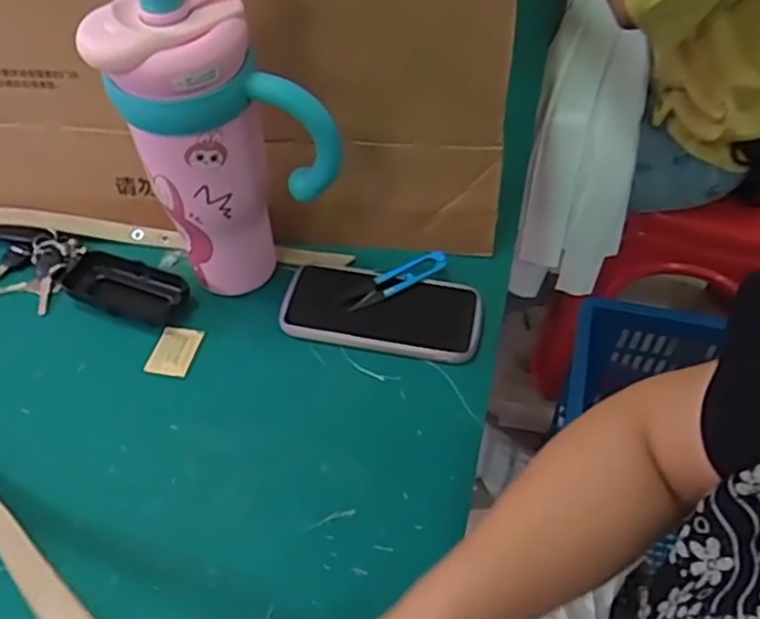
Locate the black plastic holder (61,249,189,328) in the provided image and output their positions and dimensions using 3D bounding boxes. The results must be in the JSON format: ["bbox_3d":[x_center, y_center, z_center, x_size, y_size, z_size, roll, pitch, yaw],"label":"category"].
[{"bbox_3d":[-0.228,-0.018,0.626,0.112,0.019,0.053,17,53,14],"label":"black plastic holder"}]

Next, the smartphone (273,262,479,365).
[{"bbox_3d":[0.002,0.000,0.618,0.171,0.013,0.085,10,51,9],"label":"smartphone"}]

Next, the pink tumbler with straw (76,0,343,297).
[{"bbox_3d":[-0.112,-0.125,0.539,0.149,0.285,0.086,-9,51,-7],"label":"pink tumbler with straw"}]

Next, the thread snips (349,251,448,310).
[{"bbox_3d":[0.016,-0.028,0.630,0.100,0.009,0.027,-27,55,-20],"label":"thread snips"}]

